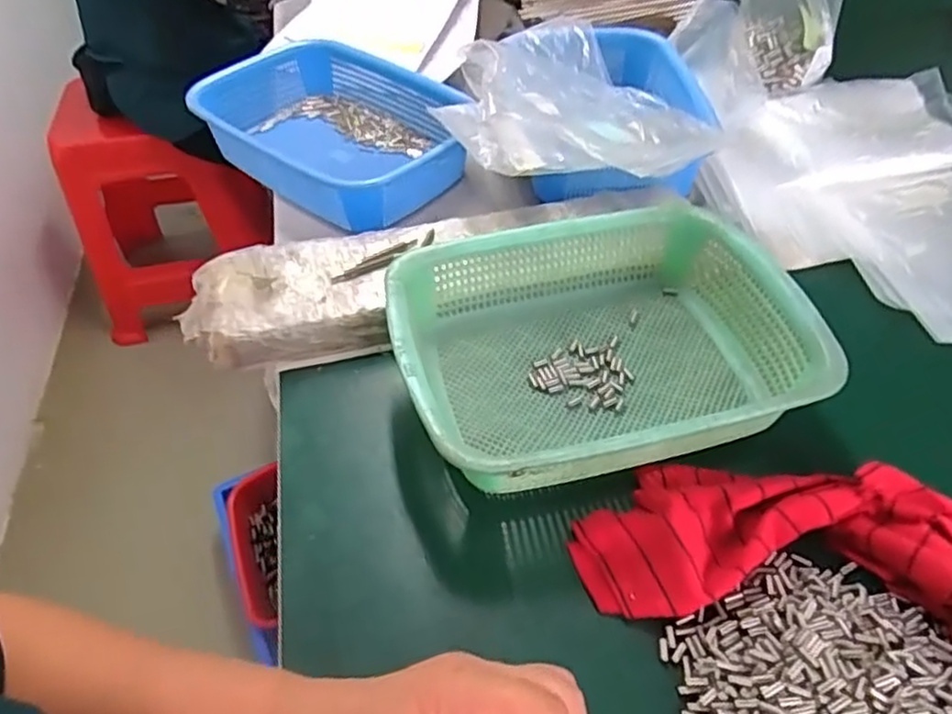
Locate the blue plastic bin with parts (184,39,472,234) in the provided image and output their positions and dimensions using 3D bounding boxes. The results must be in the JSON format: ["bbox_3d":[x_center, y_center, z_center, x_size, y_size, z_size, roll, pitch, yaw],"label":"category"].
[{"bbox_3d":[-0.148,-0.245,0.742,0.291,0.075,0.212,27,54,22],"label":"blue plastic bin with parts"}]

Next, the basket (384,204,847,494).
[{"bbox_3d":[0.094,-0.007,0.520,0.297,0.083,0.216,-12,50,-10],"label":"basket"}]

